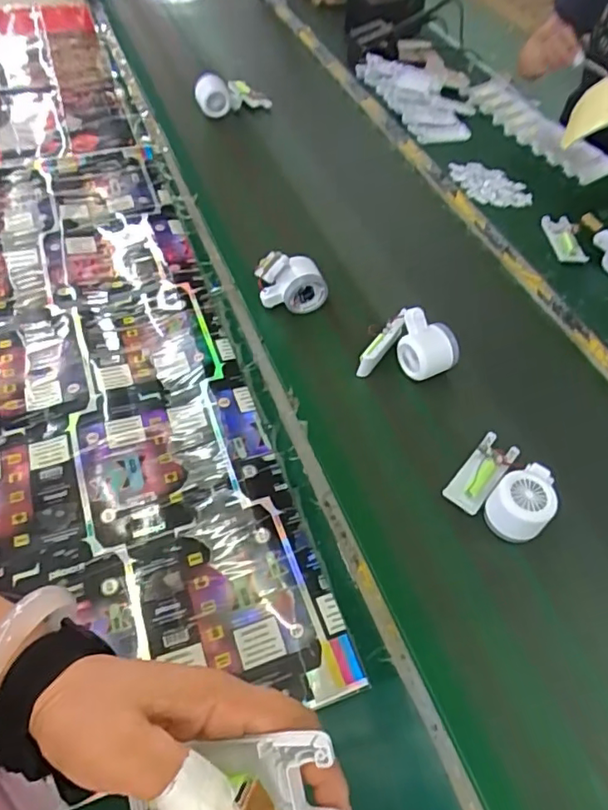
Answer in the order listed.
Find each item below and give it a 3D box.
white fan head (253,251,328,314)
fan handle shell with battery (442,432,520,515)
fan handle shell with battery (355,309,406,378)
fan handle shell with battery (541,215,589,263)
[{"bbox_3d":[-0.017,-0.166,0.752,0.092,0.065,0.053,4,53,-2],"label":"white fan head"},{"bbox_3d":[0.196,0.072,0.620,0.040,0.018,0.102,35,58,19],"label":"fan handle shell with battery"},{"bbox_3d":[0.095,-0.076,0.696,0.024,0.022,0.093,35,84,19],"label":"fan handle shell with battery"},{"bbox_3d":[0.404,-0.261,0.883,0.050,0.012,0.112,4,53,-3],"label":"fan handle shell with battery"}]

